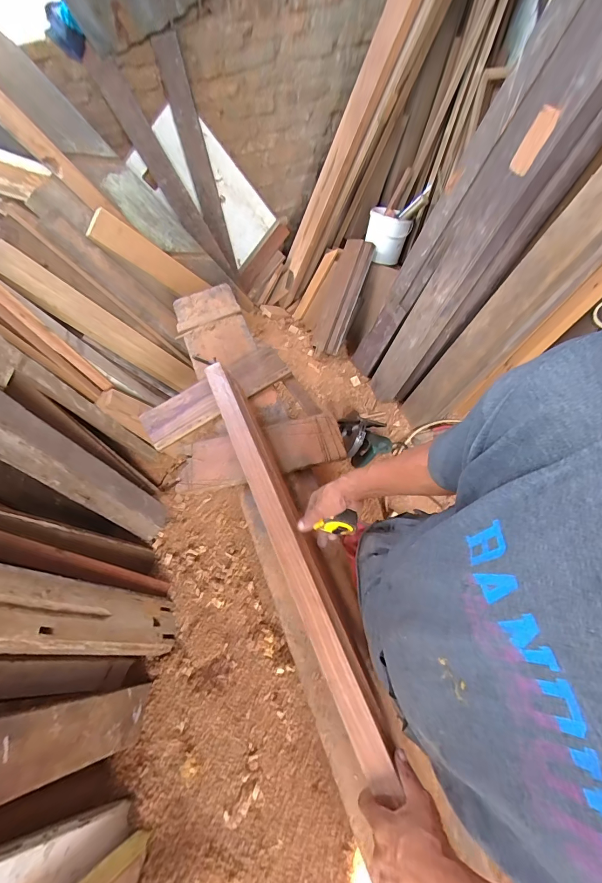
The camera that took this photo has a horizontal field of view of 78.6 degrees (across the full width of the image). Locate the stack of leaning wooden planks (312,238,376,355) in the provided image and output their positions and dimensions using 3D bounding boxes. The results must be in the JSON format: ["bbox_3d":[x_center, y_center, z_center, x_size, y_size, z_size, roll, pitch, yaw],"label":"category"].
[{"bbox_3d":[0.188,-0.673,1.744,0.159,0.076,0.513,20,94,10],"label":"stack of leaning wooden planks"}]

